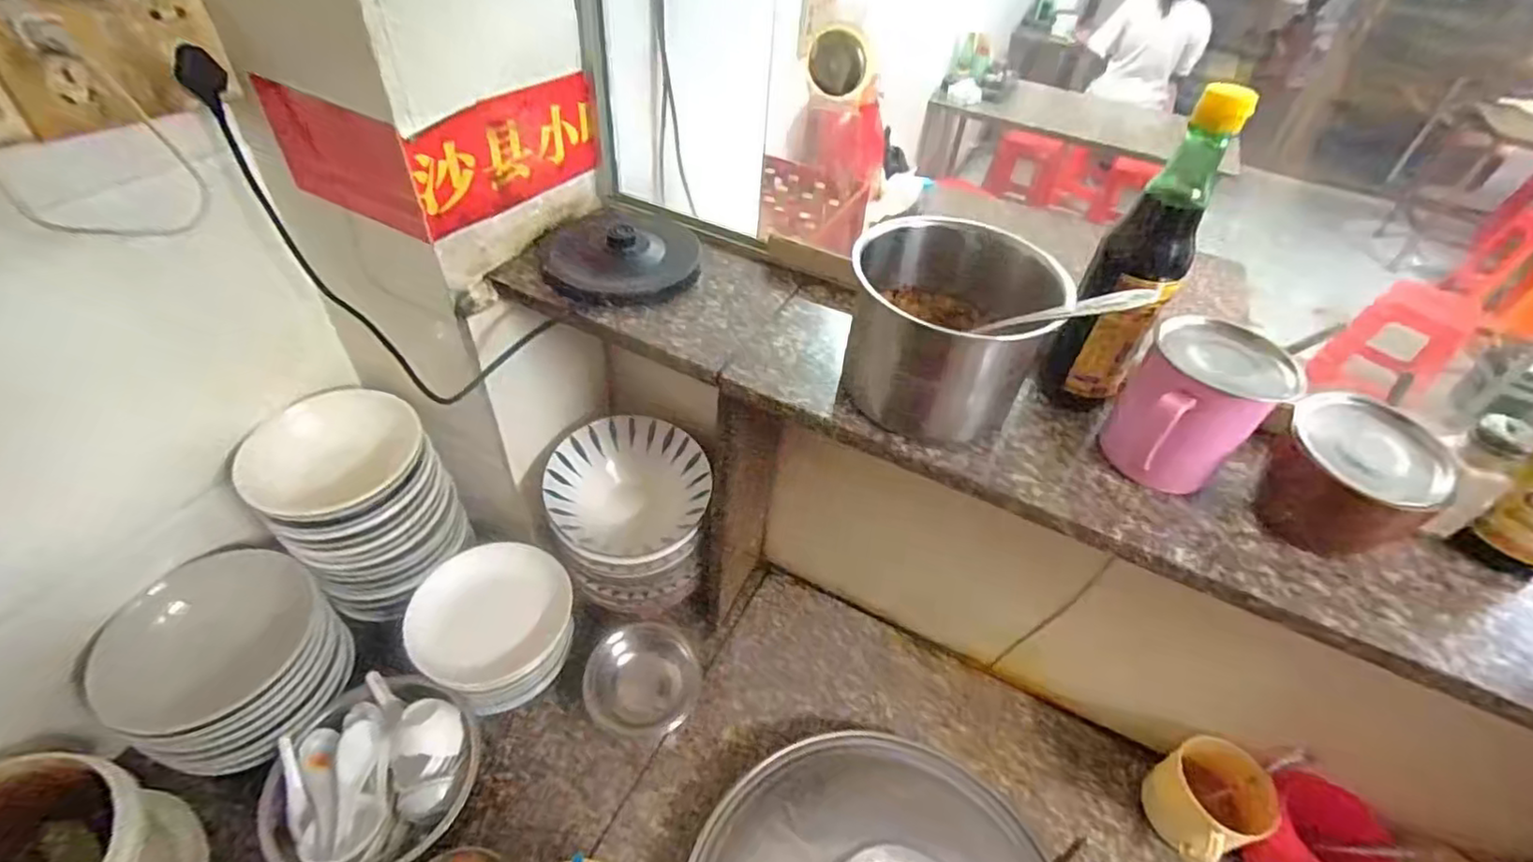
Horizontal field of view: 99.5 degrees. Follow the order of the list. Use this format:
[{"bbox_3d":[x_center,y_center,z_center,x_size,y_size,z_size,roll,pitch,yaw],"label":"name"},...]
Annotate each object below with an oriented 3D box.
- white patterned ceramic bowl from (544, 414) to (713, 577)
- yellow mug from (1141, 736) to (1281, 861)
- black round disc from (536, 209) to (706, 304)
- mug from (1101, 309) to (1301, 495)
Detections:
[{"bbox_3d":[-0.165,0.085,0.775,0.174,0.093,0.191,3,44,-3],"label":"white patterned ceramic bowl"},{"bbox_3d":[0.467,0.399,0.697,0.095,0.108,0.094,-12,47,-18],"label":"yellow mug"},{"bbox_3d":[-0.143,-0.176,0.636,0.151,0.033,0.151,3,44,-3],"label":"black round disc"},{"bbox_3d":[0.288,-0.010,0.447,0.084,0.105,0.081,32,50,24],"label":"mug"}]

